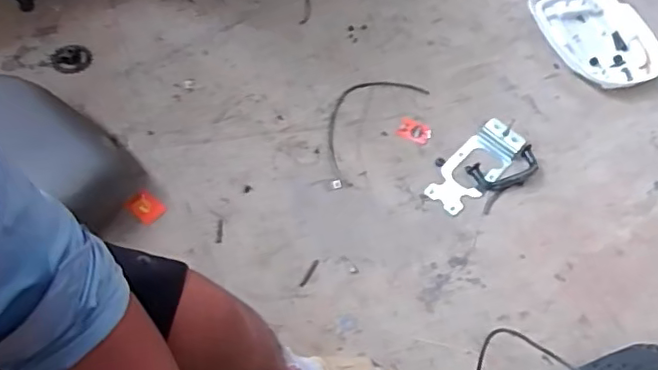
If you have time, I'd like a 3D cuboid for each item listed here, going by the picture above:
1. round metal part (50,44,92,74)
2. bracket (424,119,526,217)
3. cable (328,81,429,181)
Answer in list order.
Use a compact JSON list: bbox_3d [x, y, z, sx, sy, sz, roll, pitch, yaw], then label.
[{"bbox_3d":[-0.560,-0.273,1.261,0.081,0.009,0.080,-9,60,-13],"label":"round metal part"},{"bbox_3d":[0.310,-0.043,1.232,0.251,0.025,0.101,-38,70,-26],"label":"bracket"},{"bbox_3d":[0.074,-0.155,1.289,0.142,0.010,0.322,39,62,16],"label":"cable"}]

